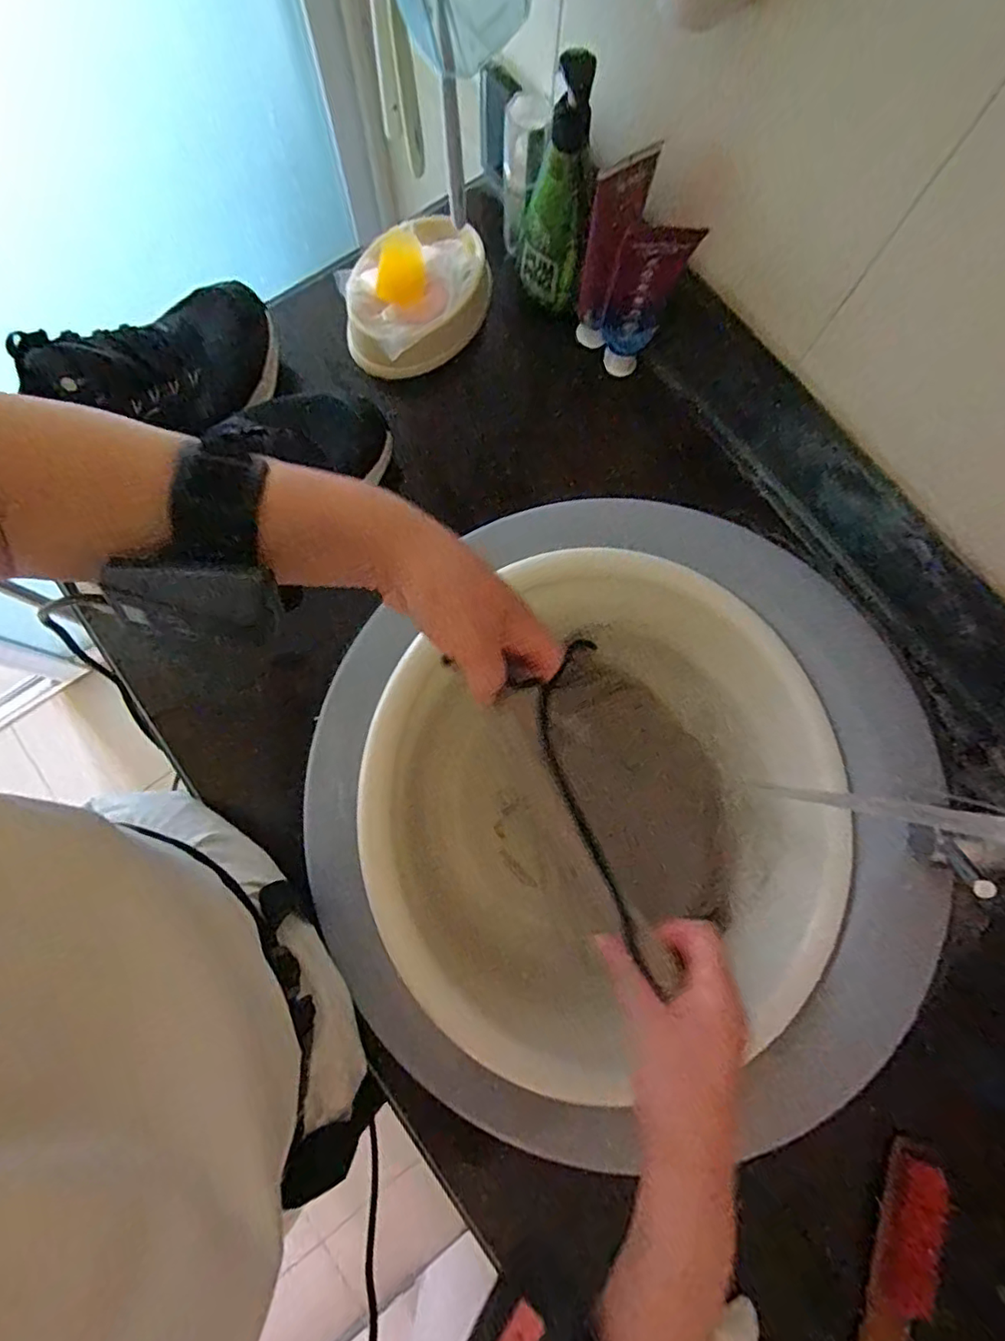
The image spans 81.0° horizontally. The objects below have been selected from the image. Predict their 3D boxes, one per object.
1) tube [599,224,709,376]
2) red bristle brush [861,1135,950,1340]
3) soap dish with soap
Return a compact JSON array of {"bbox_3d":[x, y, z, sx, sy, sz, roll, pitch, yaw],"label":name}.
[{"bbox_3d":[0.110,-0.289,0.463,0.049,0.151,0.030,13,78,1],"label":"tube"},{"bbox_3d":[0.257,0.432,0.384,0.035,0.018,0.210,18,79,2],"label":"red bristle brush"},{"bbox_3d":[-0.077,-0.334,0.514,0.144,0.064,0.102,-38,82,-8],"label":"soap dish with soap"}]

